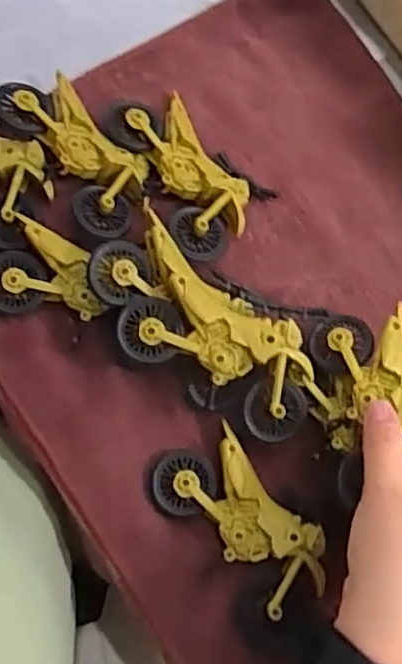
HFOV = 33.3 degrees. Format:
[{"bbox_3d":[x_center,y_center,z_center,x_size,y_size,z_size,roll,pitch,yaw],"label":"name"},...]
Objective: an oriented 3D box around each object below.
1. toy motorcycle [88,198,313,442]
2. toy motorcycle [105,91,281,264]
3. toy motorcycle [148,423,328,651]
[{"bbox_3d":[0.002,0.000,0.386,0.144,0.033,0.068,38,74,5],"label":"toy motorcycle"},{"bbox_3d":[-0.005,-0.102,0.432,0.073,0.032,0.110,-31,83,-18],"label":"toy motorcycle"},{"bbox_3d":[0.025,0.114,0.377,0.064,0.014,0.116,-37,82,-14],"label":"toy motorcycle"}]

